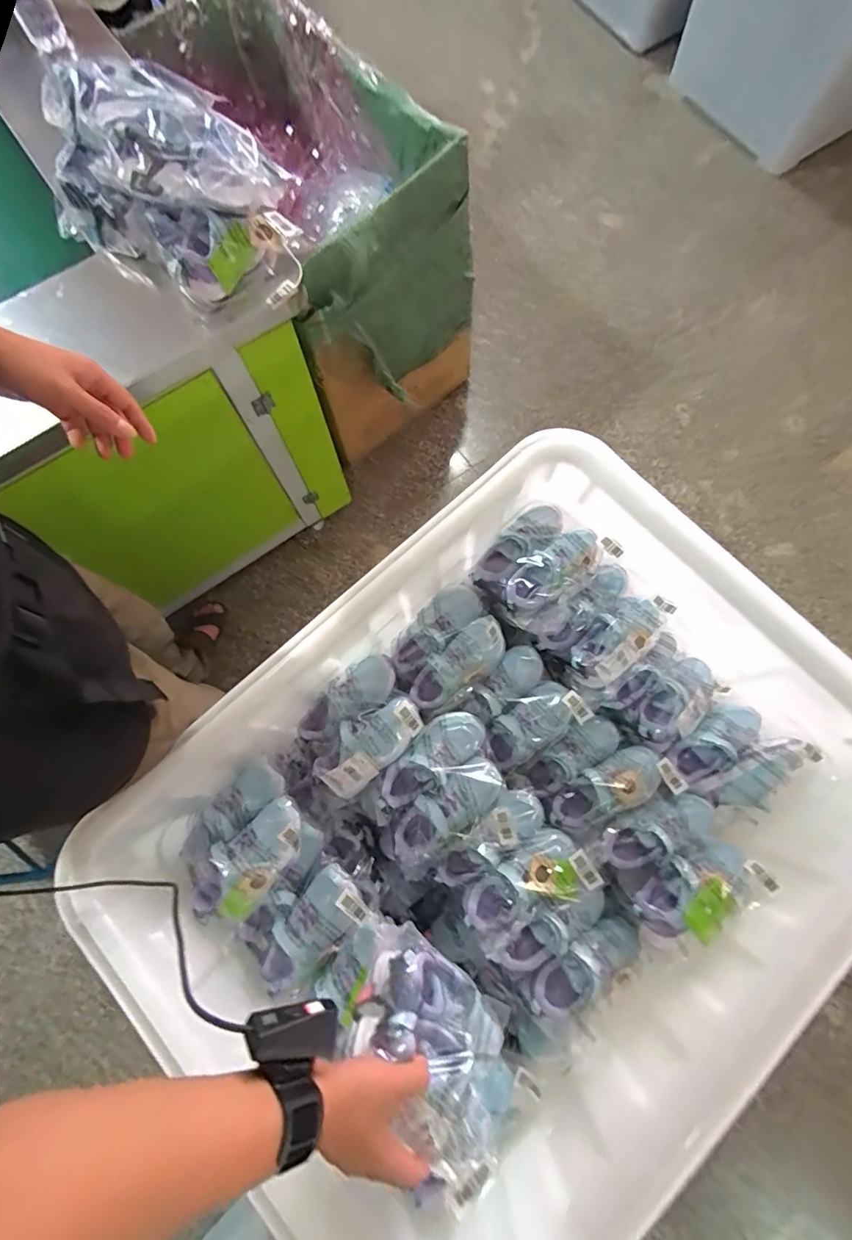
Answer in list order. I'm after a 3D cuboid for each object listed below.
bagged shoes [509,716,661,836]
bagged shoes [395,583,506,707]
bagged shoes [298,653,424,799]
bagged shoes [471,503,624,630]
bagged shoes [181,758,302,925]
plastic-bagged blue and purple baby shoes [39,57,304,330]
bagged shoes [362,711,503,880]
[{"bbox_3d":[0.259,0.246,0.755,0.196,0.073,0.147,-40,79,-8],"label":"bagged shoes"},{"bbox_3d":[0.031,0.045,0.789,0.181,0.067,0.167,-30,78,-6],"label":"bagged shoes"},{"bbox_3d":[-0.109,0.166,0.758,0.196,0.075,0.160,-40,79,-8],"label":"bagged shoes"},{"bbox_3d":[0.192,-0.097,0.796,0.198,0.072,0.178,-38,79,-8],"label":"bagged shoes"},{"bbox_3d":[-0.272,0.327,0.690,0.145,0.055,0.192,40,80,9],"label":"bagged shoes"},{"bbox_3d":[-0.378,-0.633,0.689,0.409,0.161,0.228,34,79,8],"label":"plastic-bagged blue and purple baby shoes"},{"bbox_3d":[0.012,0.270,0.749,0.150,0.100,0.251,42,80,10],"label":"bagged shoes"}]

